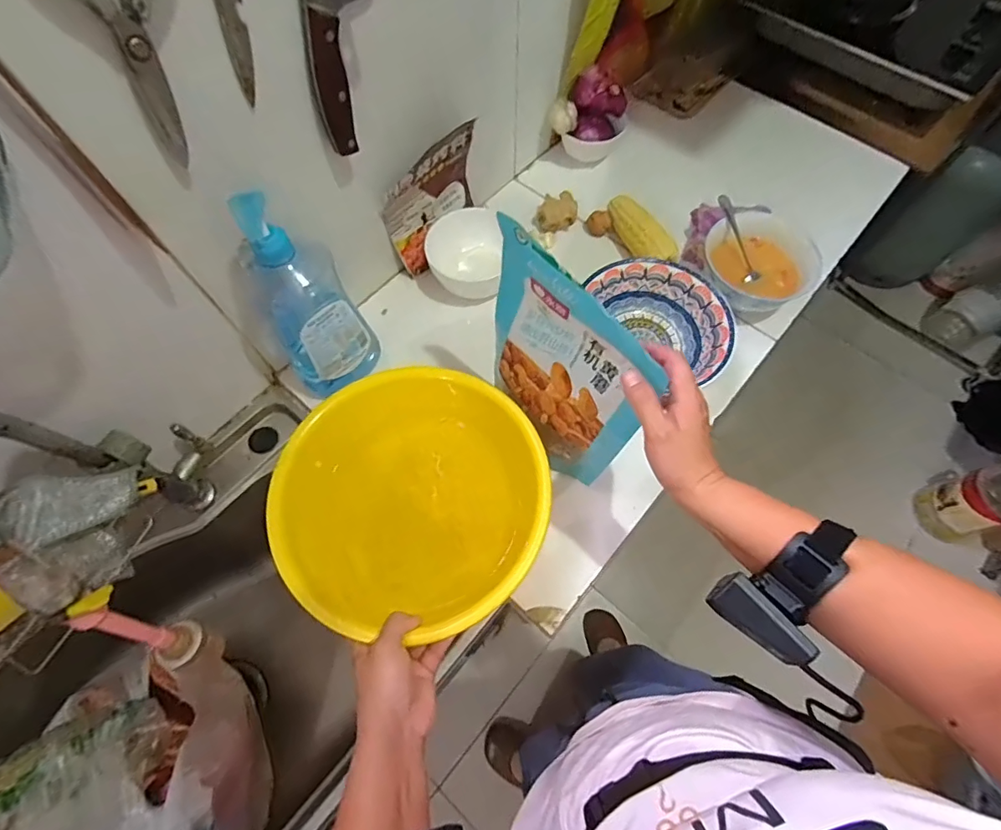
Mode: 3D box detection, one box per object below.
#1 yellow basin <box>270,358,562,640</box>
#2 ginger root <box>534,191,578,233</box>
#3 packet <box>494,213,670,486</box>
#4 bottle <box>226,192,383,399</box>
[{"bbox_3d":[-0.083,0.082,0.532,0.289,0.119,0.270,0,66,0],"label":"yellow basin"},{"bbox_3d":[0.086,-0.316,0.751,0.069,0.031,0.056,-21,68,-9],"label":"ginger root"},{"bbox_3d":[0.053,-0.041,0.494,0.021,0.251,0.191,-36,71,-30],"label":"packet"},{"bbox_3d":[-0.222,-0.121,0.539,0.062,0.301,0.106,35,71,22],"label":"bottle"}]

